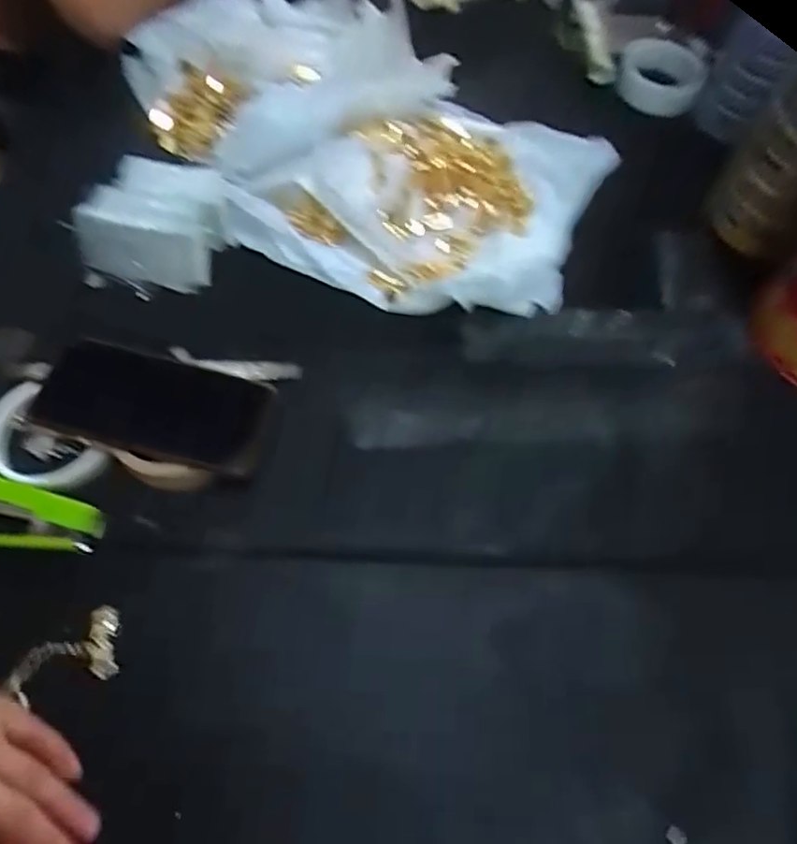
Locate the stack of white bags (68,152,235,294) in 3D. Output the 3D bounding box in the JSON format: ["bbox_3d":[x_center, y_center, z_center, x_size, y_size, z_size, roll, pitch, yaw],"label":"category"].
[{"bbox_3d":[-0.210,-0.170,0.545,0.111,0.062,0.103,13,63,5],"label":"stack of white bags"}]

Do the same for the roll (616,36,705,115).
[{"bbox_3d":[0.296,-0.391,0.703,0.094,0.040,0.094,1,62,-1],"label":"roll"}]

